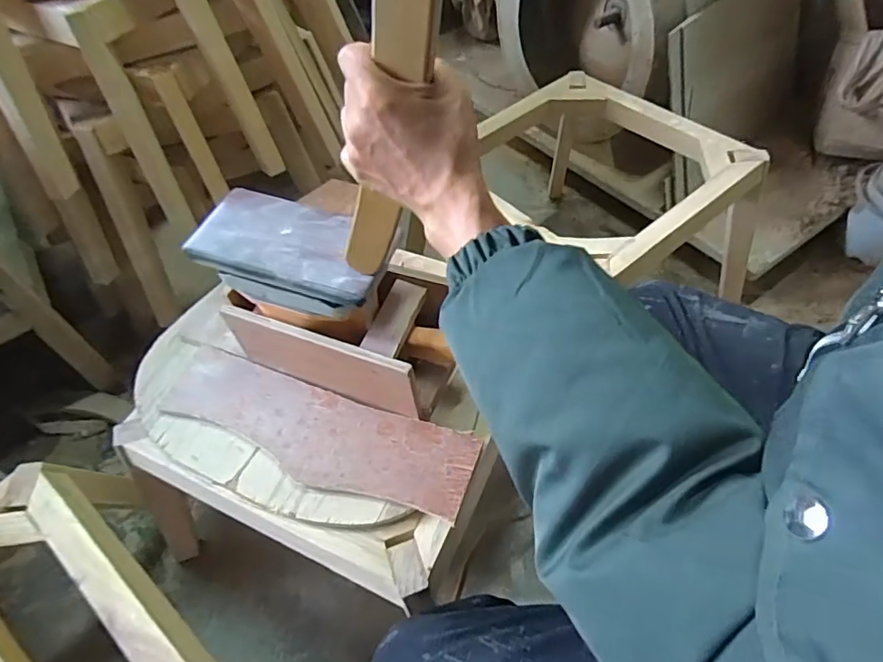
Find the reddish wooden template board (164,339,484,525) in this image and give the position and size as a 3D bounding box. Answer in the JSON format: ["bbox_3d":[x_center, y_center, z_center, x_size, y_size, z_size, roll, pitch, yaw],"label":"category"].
[{"bbox_3d":[-0.160,0.116,0.630,0.404,0.010,0.112,16,56,16],"label":"reddish wooden template board"}]

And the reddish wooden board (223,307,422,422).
[{"bbox_3d":[-0.145,0.038,0.621,0.249,0.108,0.015,15,56,16],"label":"reddish wooden board"}]

